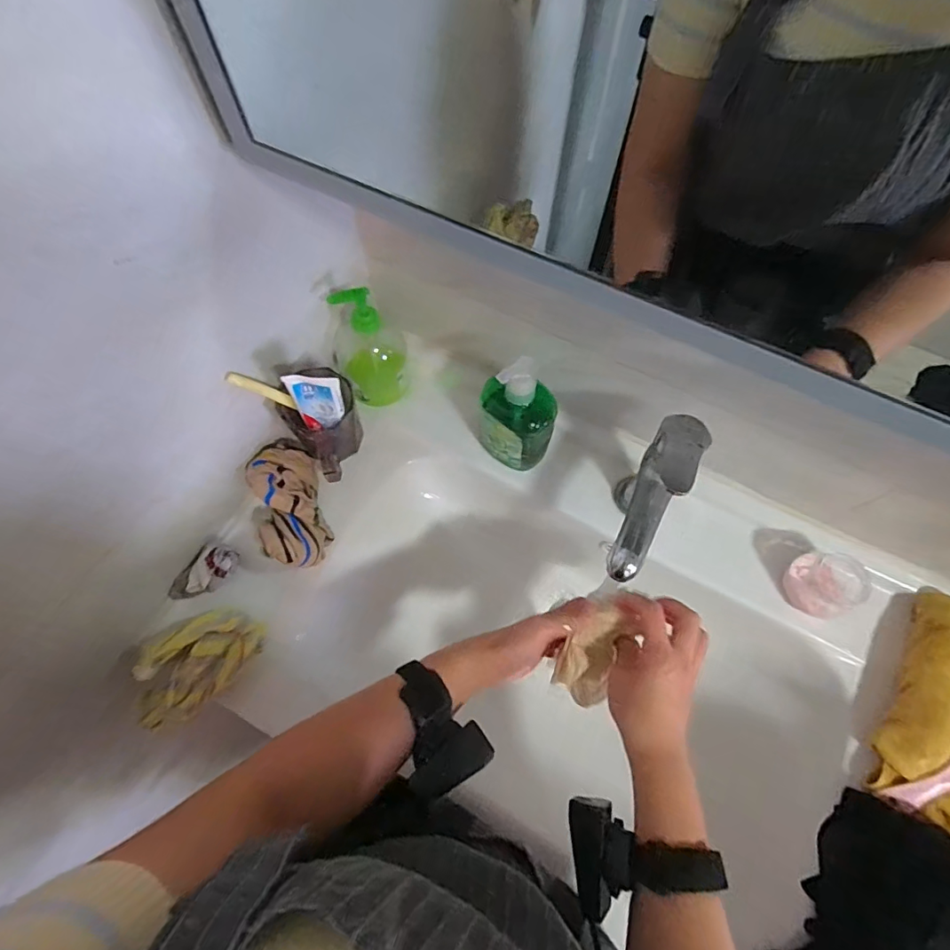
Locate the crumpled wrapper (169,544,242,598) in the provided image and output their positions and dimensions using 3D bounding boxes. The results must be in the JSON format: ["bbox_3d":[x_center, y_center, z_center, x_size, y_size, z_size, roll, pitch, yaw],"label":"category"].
[{"bbox_3d":[-0.291,0.107,0.537,0.038,0.026,0.070,27,69,11],"label":"crumpled wrapper"}]

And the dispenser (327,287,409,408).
[{"bbox_3d":[-0.120,-0.150,0.566,0.089,0.147,0.073,-16,68,-7],"label":"dispenser"}]

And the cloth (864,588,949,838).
[{"bbox_3d":[0.471,0.236,0.480,0.119,0.043,0.215,30,70,12],"label":"cloth"}]

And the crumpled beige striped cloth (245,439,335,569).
[{"bbox_3d":[-0.210,0.028,0.554,0.074,0.059,0.152,-15,67,-6],"label":"crumpled beige striped cloth"}]

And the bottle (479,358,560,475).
[{"bbox_3d":[0.044,-0.067,0.533,0.081,0.175,0.061,32,71,13],"label":"bottle"}]

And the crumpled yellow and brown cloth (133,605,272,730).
[{"bbox_3d":[-0.268,0.178,0.478,0.123,0.041,0.071,-38,72,-15],"label":"crumpled yellow and brown cloth"}]

